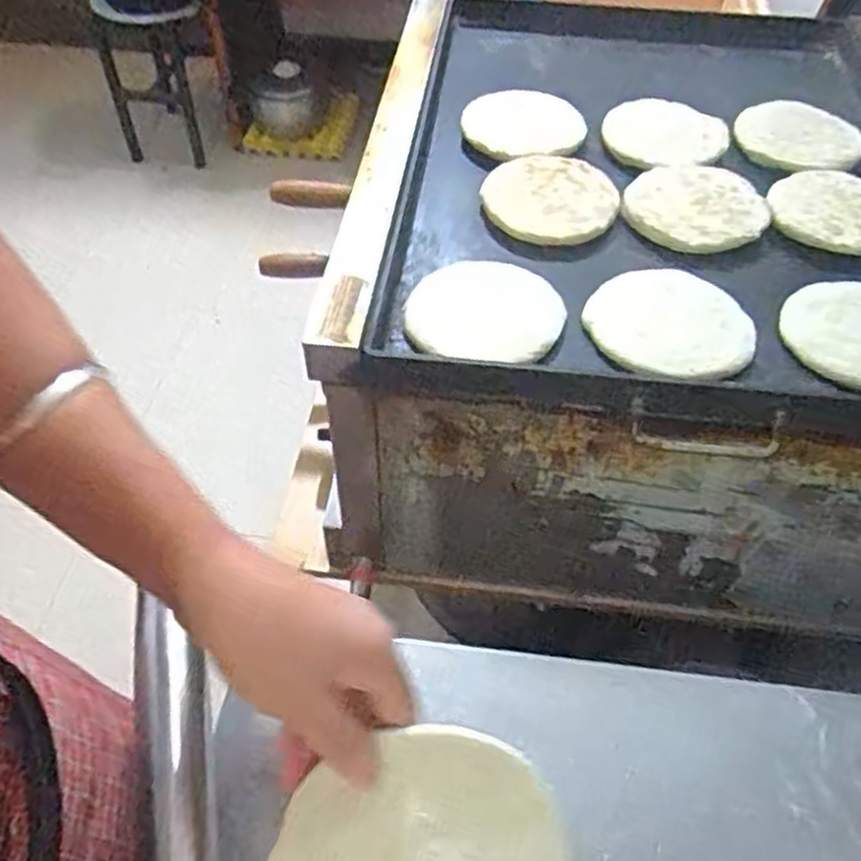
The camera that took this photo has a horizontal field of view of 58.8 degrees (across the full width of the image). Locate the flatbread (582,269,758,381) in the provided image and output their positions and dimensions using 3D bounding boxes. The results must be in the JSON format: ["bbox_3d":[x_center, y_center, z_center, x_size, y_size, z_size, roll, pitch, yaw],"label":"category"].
[{"bbox_3d":[0.196,-0.087,0.621,0.121,0.011,0.128,0,50,-1],"label":"flatbread"}]

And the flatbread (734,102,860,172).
[{"bbox_3d":[0.383,-0.307,0.806,0.132,0.024,0.132,0,50,-1],"label":"flatbread"}]

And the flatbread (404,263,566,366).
[{"bbox_3d":[0.045,-0.100,0.630,0.124,0.022,0.109,13,51,10],"label":"flatbread"}]

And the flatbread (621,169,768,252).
[{"bbox_3d":[0.250,-0.212,0.722,0.136,0.011,0.136,0,50,-1],"label":"flatbread"}]

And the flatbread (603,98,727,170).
[{"bbox_3d":[0.246,-0.315,0.799,0.127,0.006,0.138,0,50,-1],"label":"flatbread"}]

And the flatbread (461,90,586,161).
[{"bbox_3d":[0.098,-0.326,0.809,0.126,0.009,0.142,2,50,1],"label":"flatbread"}]

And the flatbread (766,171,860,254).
[{"bbox_3d":[0.382,-0.210,0.716,0.115,0.015,0.117,12,51,9],"label":"flatbread"}]

